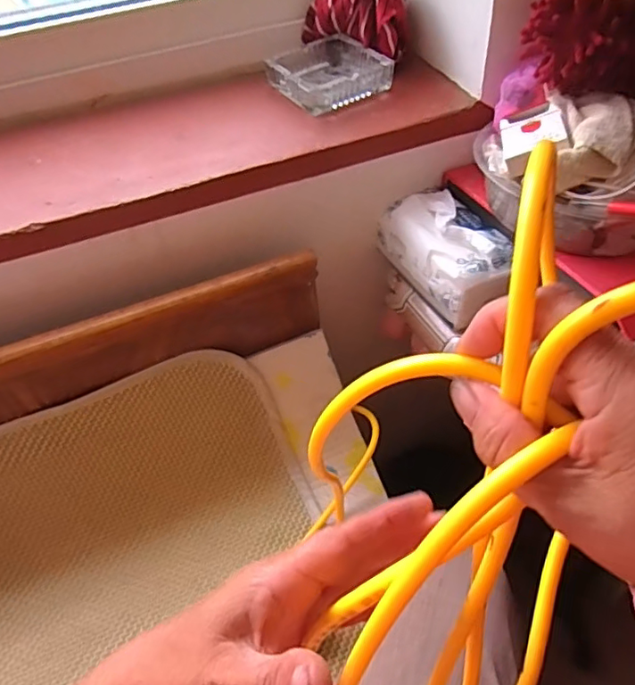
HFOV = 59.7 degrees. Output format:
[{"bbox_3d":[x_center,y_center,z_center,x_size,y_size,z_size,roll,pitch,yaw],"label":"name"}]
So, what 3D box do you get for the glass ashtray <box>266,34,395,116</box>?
[{"bbox_3d":[0.011,-0.321,0.666,0.120,0.041,0.116,-26,51,-18],"label":"glass ashtray"}]

